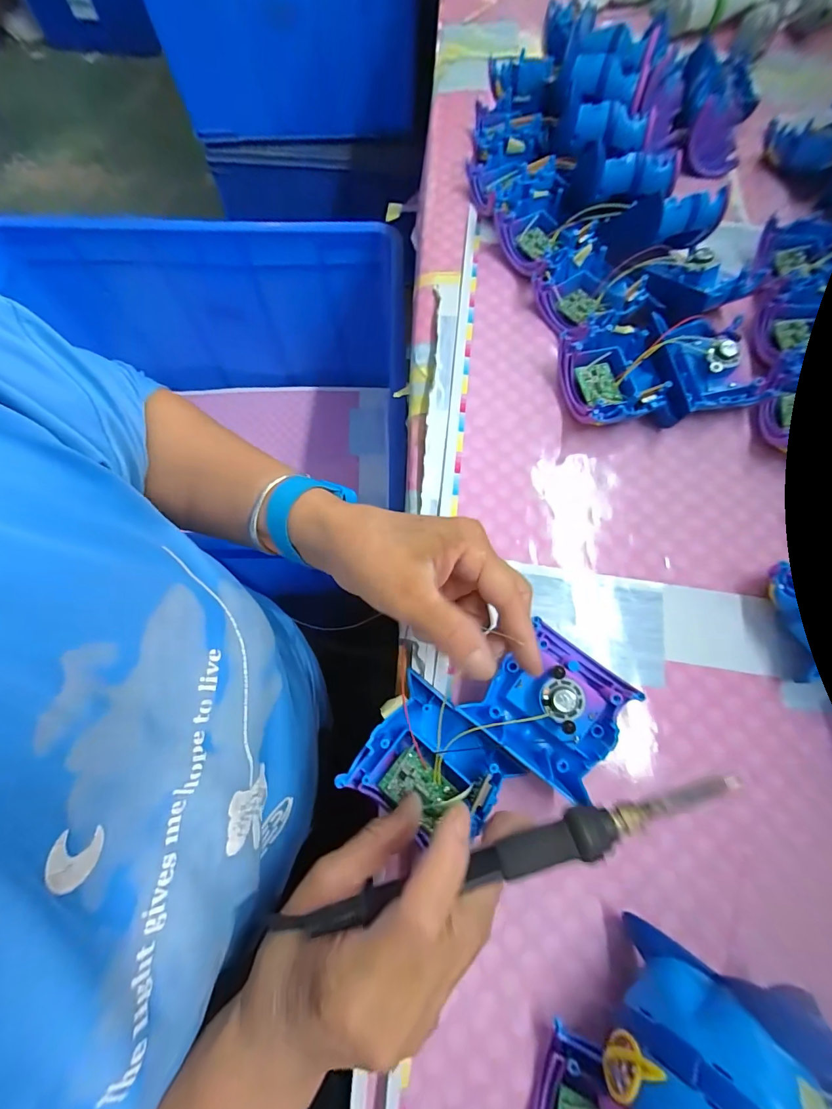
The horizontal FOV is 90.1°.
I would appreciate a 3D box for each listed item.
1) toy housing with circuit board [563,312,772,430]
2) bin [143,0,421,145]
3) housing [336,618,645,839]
[{"bbox_3d":[0.202,-0.153,0.351,0.150,0.045,0.092,-4,73,-2],"label":"toy housing with circuit board"},{"bbox_3d":[-0.310,-1.305,0.984,0.657,0.376,0.530,1,72,-1],"label":"bin"},{"bbox_3d":[0.048,0.112,0.263,0.178,0.031,0.094,-16,74,-2],"label":"housing"}]

